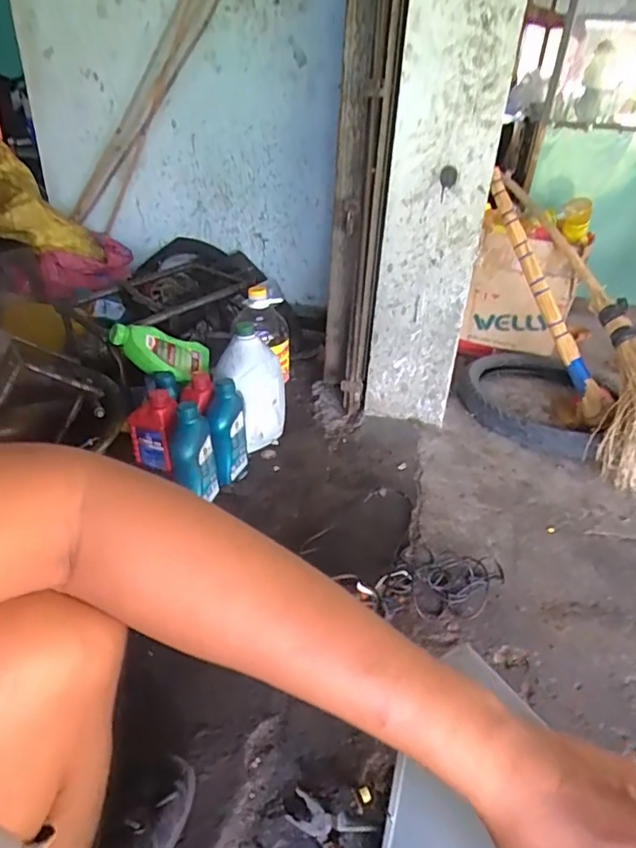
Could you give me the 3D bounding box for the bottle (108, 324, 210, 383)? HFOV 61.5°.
[{"bbox_3d":[-0.359,-0.162,1.227,0.232,0.087,0.081,16,24,-28],"label":"bottle"}]

